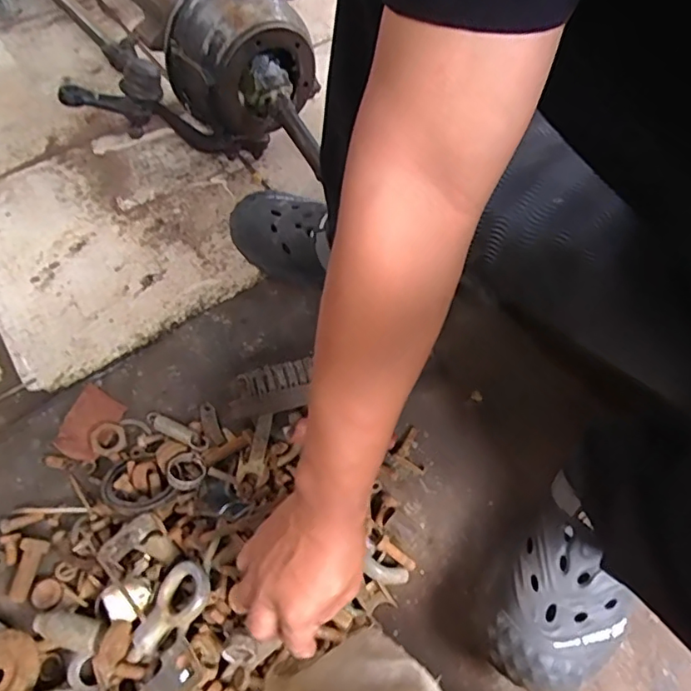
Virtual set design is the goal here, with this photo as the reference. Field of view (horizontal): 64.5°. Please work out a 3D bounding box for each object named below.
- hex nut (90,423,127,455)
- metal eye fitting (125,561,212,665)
[{"bbox_3d":[-0.246,0.097,0.568,0.035,0.009,0.034,27,63,-4],"label":"hex nut"},{"bbox_3d":[-0.153,0.227,0.463,0.044,0.015,0.090,37,80,21],"label":"metal eye fitting"}]

